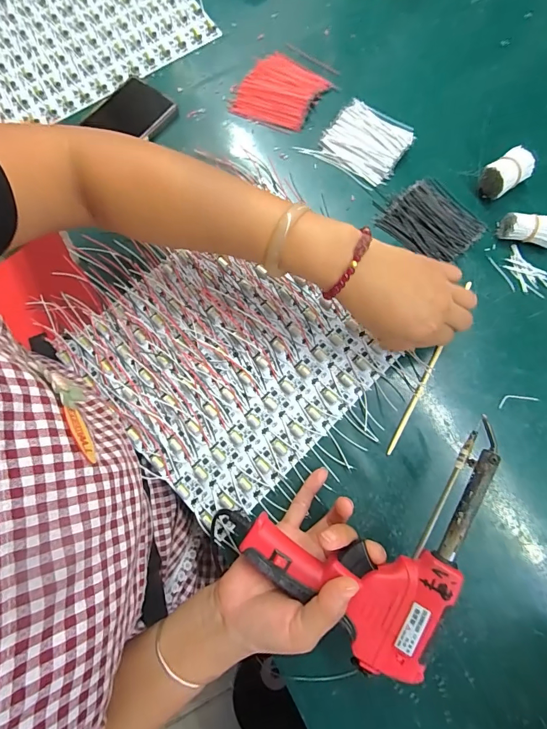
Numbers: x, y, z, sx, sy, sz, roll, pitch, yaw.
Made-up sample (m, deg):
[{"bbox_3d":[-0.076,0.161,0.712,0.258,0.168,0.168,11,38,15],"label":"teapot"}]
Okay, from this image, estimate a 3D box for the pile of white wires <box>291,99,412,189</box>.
[{"bbox_3d":[0.100,-0.252,0.422,0.097,0.010,0.087,35,80,8],"label":"pile of white wires"}]

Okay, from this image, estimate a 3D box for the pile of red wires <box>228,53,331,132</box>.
[{"bbox_3d":[0.006,-0.325,0.447,0.094,0.010,0.090,29,79,7],"label":"pile of red wires"}]

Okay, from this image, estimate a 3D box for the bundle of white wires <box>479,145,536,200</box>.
[{"bbox_3d":[0.243,-0.199,0.393,0.045,0.031,0.032,-34,79,-6],"label":"bundle of white wires"}]

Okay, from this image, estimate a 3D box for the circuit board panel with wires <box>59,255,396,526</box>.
[{"bbox_3d":[-0.049,-0.007,0.371,0.229,0.007,0.242,-43,80,-8],"label":"circuit board panel with wires"}]

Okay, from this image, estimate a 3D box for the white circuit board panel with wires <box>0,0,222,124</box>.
[{"bbox_3d":[-0.252,-0.433,0.483,0.290,0.010,0.236,-33,79,-6],"label":"white circuit board panel with wires"}]

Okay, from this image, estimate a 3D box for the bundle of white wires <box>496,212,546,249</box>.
[{"bbox_3d":[0.259,-0.136,0.380,0.053,0.024,0.025,14,78,4],"label":"bundle of white wires"}]

